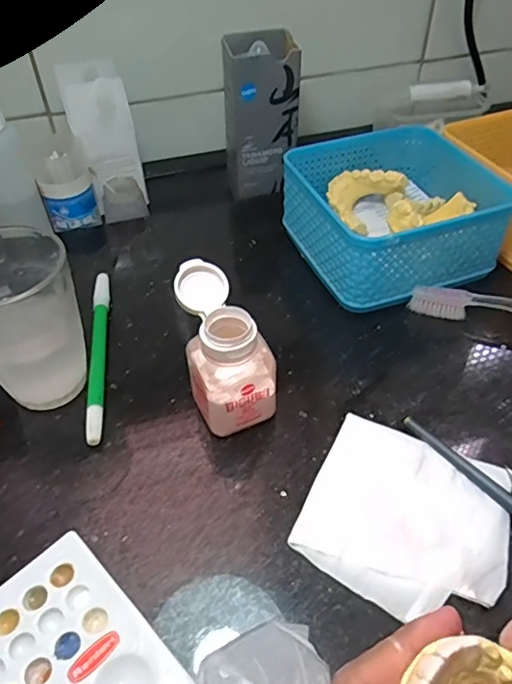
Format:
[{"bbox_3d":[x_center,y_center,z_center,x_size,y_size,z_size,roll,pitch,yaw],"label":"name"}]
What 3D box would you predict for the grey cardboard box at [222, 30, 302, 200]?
[{"bbox_3d":[0.004,-0.198,0.463,0.062,0.119,0.064,-4,47,-2],"label":"grey cardboard box"}]

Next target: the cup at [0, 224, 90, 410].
[{"bbox_3d":[-0.133,-0.010,0.307,0.065,0.089,0.067,-1,47,1],"label":"cup"}]

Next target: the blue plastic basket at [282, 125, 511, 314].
[{"bbox_3d":[0.101,-0.098,0.405,0.132,0.063,0.133,-19,50,-15],"label":"blue plastic basket"}]

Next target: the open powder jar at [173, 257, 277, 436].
[{"bbox_3d":[-0.016,0.004,0.301,0.046,0.075,0.066,-12,48,-10],"label":"open powder jar"}]

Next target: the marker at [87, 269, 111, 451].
[{"bbox_3d":[-0.102,0.005,0.348,0.010,0.009,0.143,-7,48,-5],"label":"marker"}]

